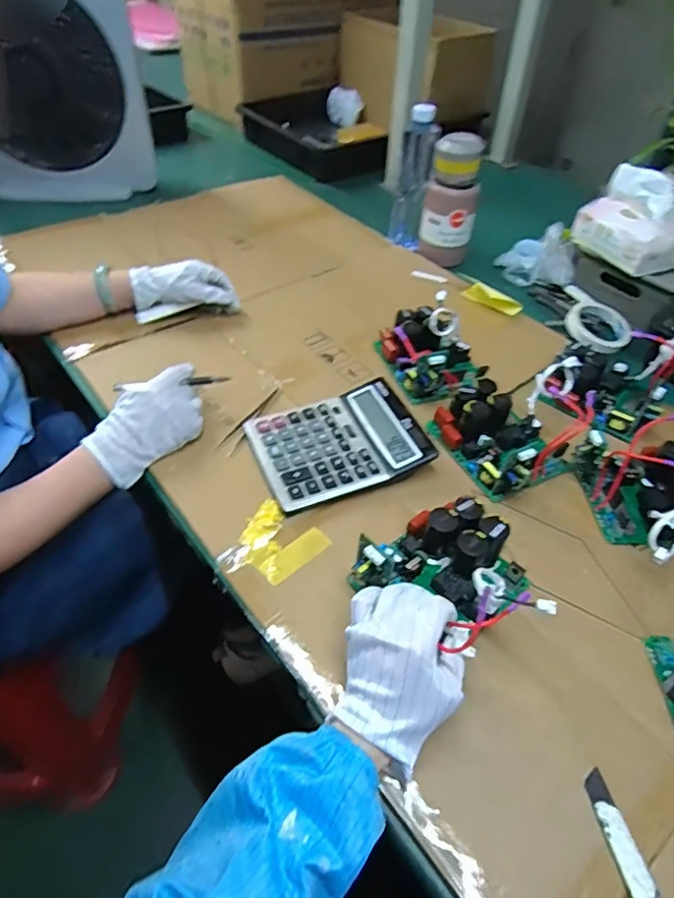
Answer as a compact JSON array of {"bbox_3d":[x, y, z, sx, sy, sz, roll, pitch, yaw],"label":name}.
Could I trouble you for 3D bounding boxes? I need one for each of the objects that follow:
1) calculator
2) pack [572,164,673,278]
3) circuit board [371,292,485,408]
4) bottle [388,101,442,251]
[{"bbox_3d":[0.001,-0.007,0.646,0.183,0.032,0.145,-15,49,-17],"label":"calculator"},{"bbox_3d":[0.436,-0.341,0.828,0.091,0.111,0.148,-25,52,-24],"label":"pack"},{"bbox_3d":[0.129,-0.145,0.747,0.114,0.085,0.136,-12,48,-14],"label":"circuit board"},{"bbox_3d":[0.133,-0.464,0.980,0.061,0.224,0.065,4,46,1],"label":"bottle"}]

